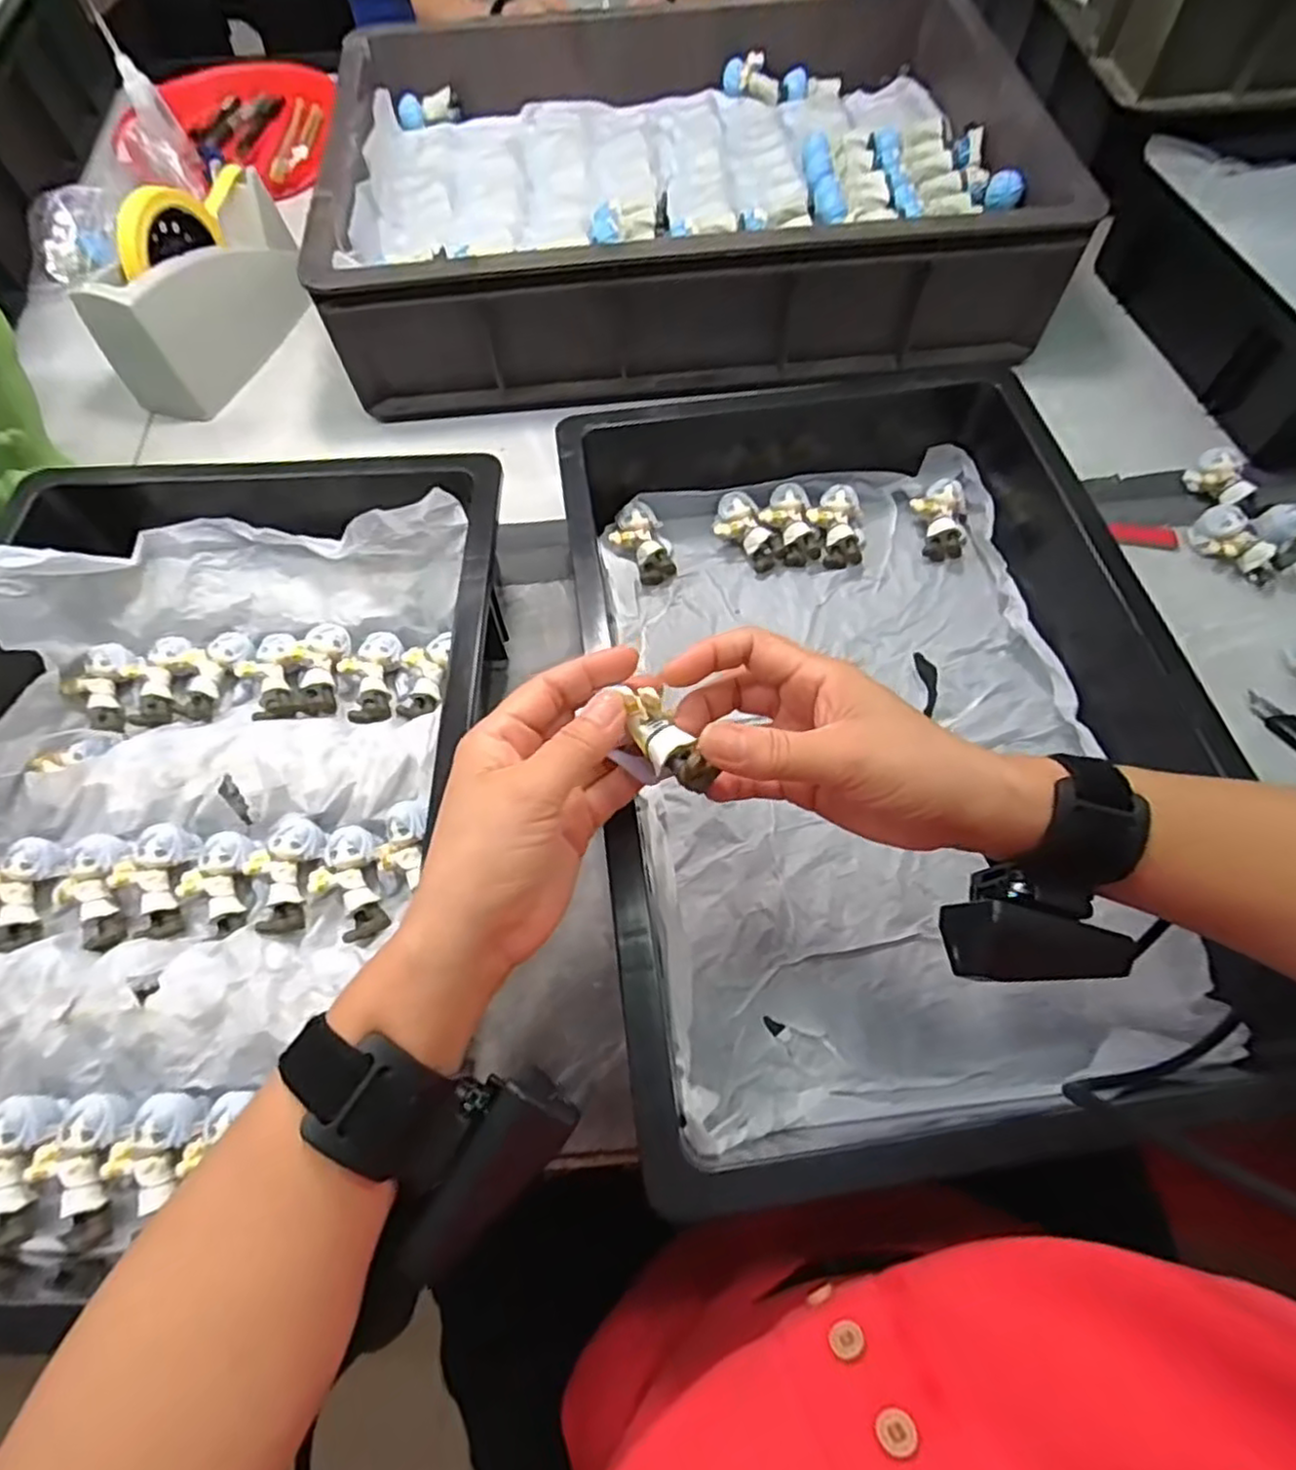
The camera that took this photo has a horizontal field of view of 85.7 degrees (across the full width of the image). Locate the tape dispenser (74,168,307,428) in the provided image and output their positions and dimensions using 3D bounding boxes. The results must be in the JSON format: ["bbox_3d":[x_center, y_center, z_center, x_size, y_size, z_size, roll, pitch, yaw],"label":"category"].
[{"bbox_3d":[-0.381,-0.395,0.600,0.075,0.100,0.205,21,66,12],"label":"tape dispenser"}]

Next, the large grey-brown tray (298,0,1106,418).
[{"bbox_3d":[0.025,-0.501,0.630,0.577,0.114,0.381,-5,63,0],"label":"large grey-brown tray"}]

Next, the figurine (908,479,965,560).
[{"bbox_3d":[0.220,-0.160,0.521,0.039,0.022,0.062,-7,63,-1],"label":"figurine"}]

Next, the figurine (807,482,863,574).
[{"bbox_3d":[0.142,-0.155,0.521,0.039,0.021,0.061,-10,63,-3],"label":"figurine"}]

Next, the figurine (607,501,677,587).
[{"bbox_3d":[-0.005,-0.141,0.517,0.039,0.019,0.062,-15,70,-7],"label":"figurine"}]

